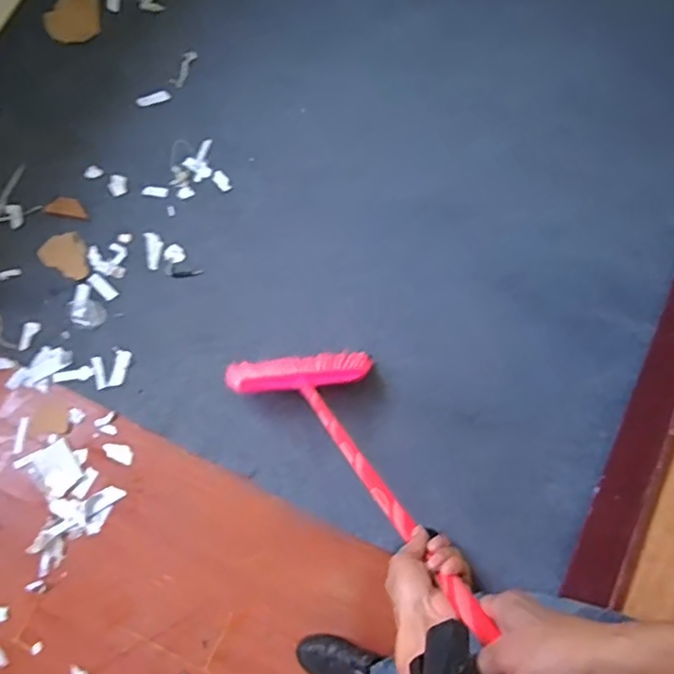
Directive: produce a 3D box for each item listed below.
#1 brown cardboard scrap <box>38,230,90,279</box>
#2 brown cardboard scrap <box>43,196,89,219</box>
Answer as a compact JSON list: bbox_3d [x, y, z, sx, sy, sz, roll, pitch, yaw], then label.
[{"bbox_3d":[-0.688,-0.197,1.512,0.108,0.004,0.130,-20,78,-5],"label":"brown cardboard scrap"},{"bbox_3d":[-0.684,-0.332,1.533,0.117,0.005,0.049,13,77,3],"label":"brown cardboard scrap"}]

